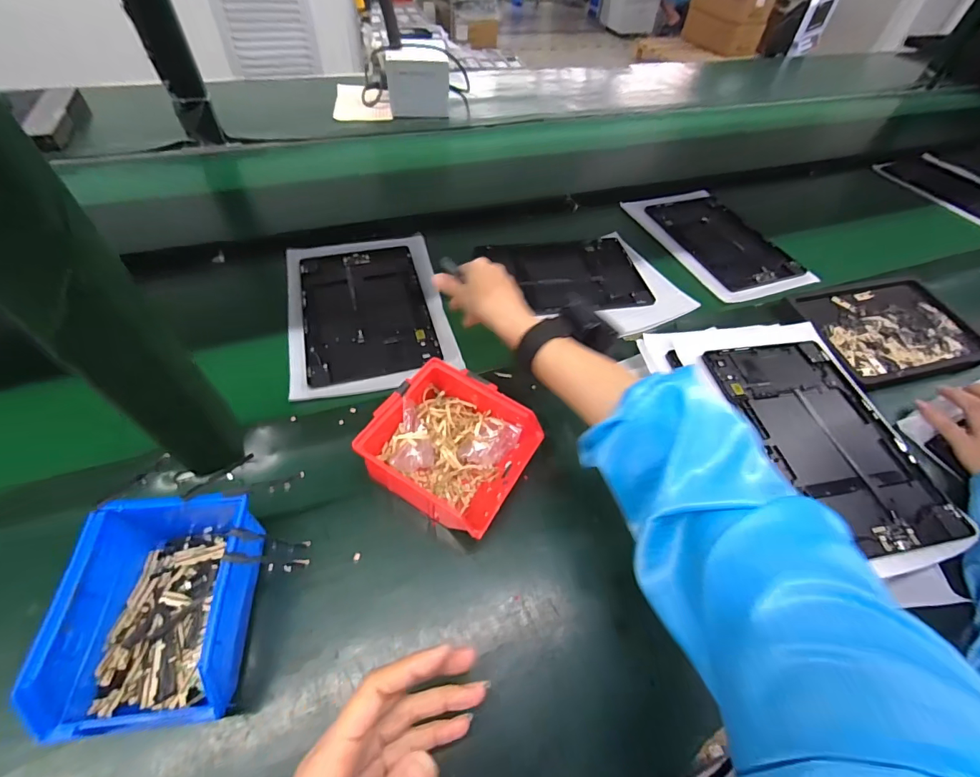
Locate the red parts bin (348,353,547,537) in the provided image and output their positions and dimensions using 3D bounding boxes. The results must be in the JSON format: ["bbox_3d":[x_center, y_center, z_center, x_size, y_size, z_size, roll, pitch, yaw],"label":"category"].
[{"bbox_3d":[-0.035,0.058,0.402,0.136,0.071,0.125,27,56,16],"label":"red parts bin"}]

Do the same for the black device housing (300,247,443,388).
[{"bbox_3d":[-0.164,-0.108,0.558,0.154,0.009,0.234,-12,55,-13],"label":"black device housing"}]

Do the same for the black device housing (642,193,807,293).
[{"bbox_3d":[0.388,-0.254,0.714,0.163,0.006,0.234,-16,56,-15],"label":"black device housing"}]

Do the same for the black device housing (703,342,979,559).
[{"bbox_3d":[0.349,0.048,0.443,0.160,0.010,0.238,-7,56,-10],"label":"black device housing"}]

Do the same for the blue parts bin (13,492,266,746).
[{"bbox_3d":[-0.230,0.155,0.310,0.109,0.077,0.150,-2,53,-6],"label":"blue parts bin"}]

